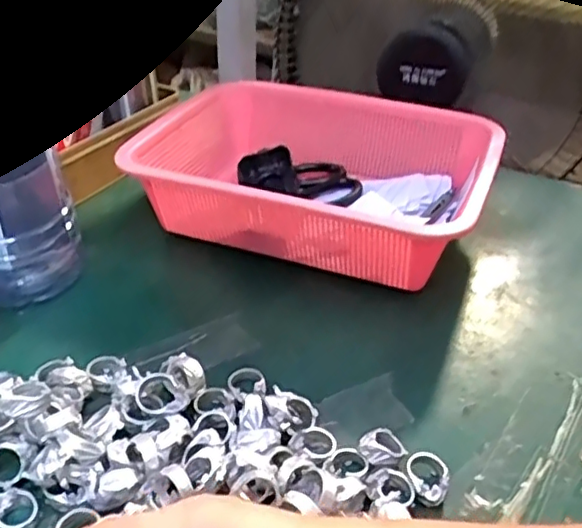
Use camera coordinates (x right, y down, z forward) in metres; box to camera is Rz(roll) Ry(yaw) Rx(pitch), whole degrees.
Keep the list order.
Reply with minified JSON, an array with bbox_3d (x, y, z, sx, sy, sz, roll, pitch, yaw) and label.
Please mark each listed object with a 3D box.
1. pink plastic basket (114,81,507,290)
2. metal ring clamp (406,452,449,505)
[{"bbox_3d":[0.027,-0.076,0.572,0.296,0.100,0.218,16,37,21],"label":"pink plastic basket"},{"bbox_3d":[0.077,0.122,0.355,0.022,0.016,0.028,6,35,7],"label":"metal ring clamp"}]

